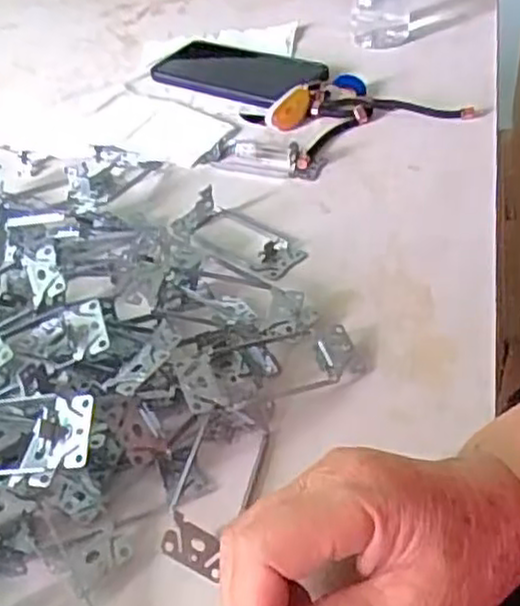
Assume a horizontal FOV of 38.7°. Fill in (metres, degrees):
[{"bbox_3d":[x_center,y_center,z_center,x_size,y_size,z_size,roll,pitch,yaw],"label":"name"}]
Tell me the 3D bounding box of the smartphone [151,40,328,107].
[{"bbox_3d":[-0.018,-0.223,0.706,0.177,0.014,0.096,19,53,31],"label":"smartphone"}]

